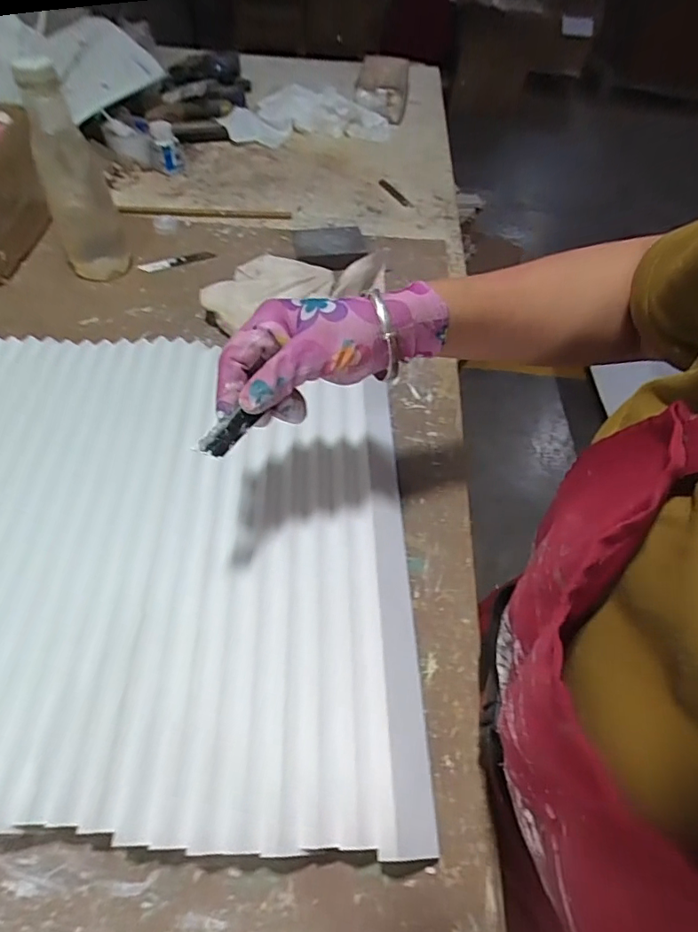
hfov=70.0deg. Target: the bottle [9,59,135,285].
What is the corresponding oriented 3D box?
[{"bbox_3d":[-0.327,-0.333,0.593,0.074,0.224,0.067,-19,57,-17],"label":"bottle"}]

